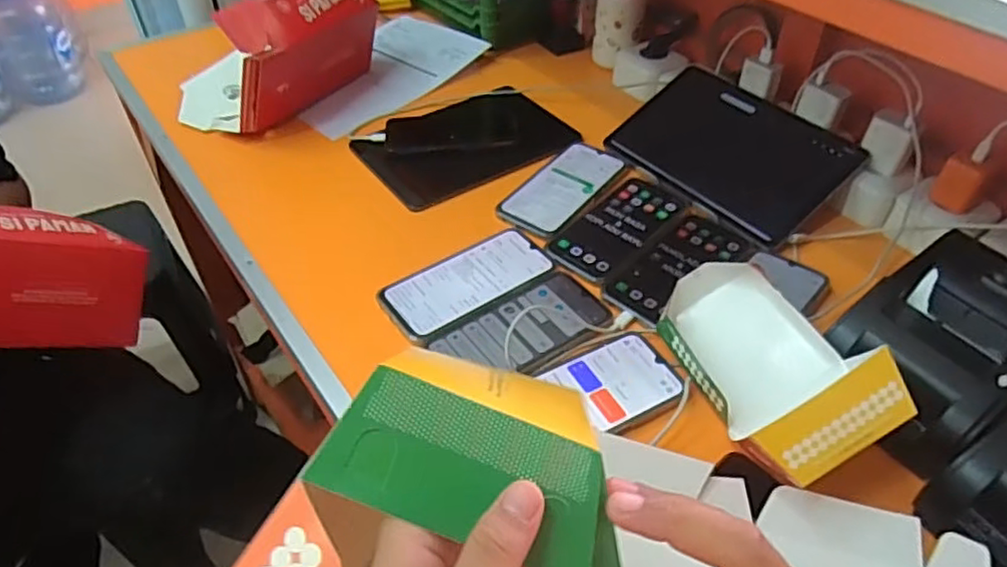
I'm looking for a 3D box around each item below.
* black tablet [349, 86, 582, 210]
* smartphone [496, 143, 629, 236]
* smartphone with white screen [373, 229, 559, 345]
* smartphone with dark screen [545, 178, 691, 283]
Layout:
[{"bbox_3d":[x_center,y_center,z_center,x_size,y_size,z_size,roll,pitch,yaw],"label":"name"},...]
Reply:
[{"bbox_3d":[-0.043,-0.178,0.831,0.245,0.010,0.161,-27,51,-25],"label":"black tablet"},{"bbox_3d":[0.069,-0.115,0.773,0.080,0.005,0.174,30,52,26],"label":"smartphone"},{"bbox_3d":[-0.035,-0.005,0.665,0.171,0.005,0.082,-28,52,-25],"label":"smartphone with white screen"},{"bbox_3d":[0.124,-0.064,0.723,0.081,0.006,0.174,34,54,29],"label":"smartphone with dark screen"}]

